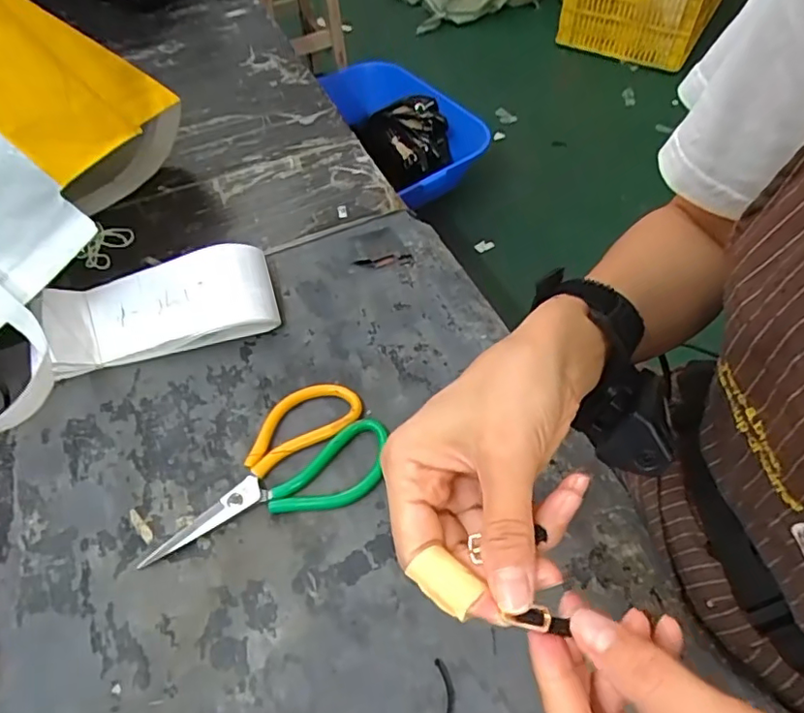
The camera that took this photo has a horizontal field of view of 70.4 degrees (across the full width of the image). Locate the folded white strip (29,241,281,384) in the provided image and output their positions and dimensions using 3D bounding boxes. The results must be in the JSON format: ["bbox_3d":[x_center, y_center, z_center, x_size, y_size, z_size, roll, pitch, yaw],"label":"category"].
[{"bbox_3d":[-0.205,-0.040,0.492,0.188,0.061,0.073,-13,56,-7],"label":"folded white strip"}]

